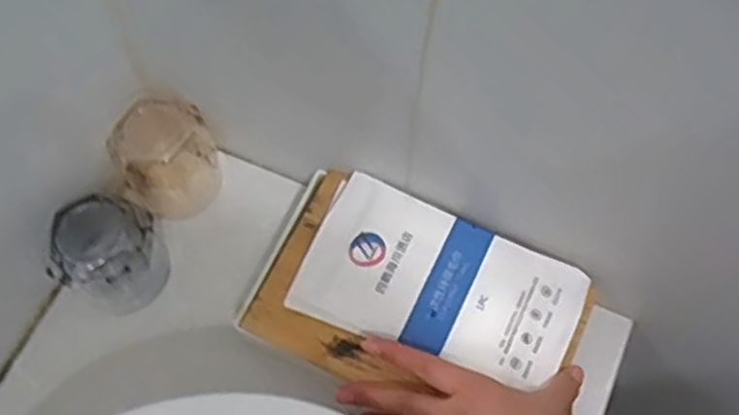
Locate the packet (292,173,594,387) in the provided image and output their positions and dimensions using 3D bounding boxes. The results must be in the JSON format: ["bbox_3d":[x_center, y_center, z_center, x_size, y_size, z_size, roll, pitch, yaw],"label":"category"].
[{"bbox_3d":[0.054,0.059,0.569,0.201,0.010,0.114,24,68,9],"label":"packet"}]

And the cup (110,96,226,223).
[{"bbox_3d":[-0.167,-0.038,0.631,0.073,0.090,0.069,1,66,-1],"label":"cup"}]

